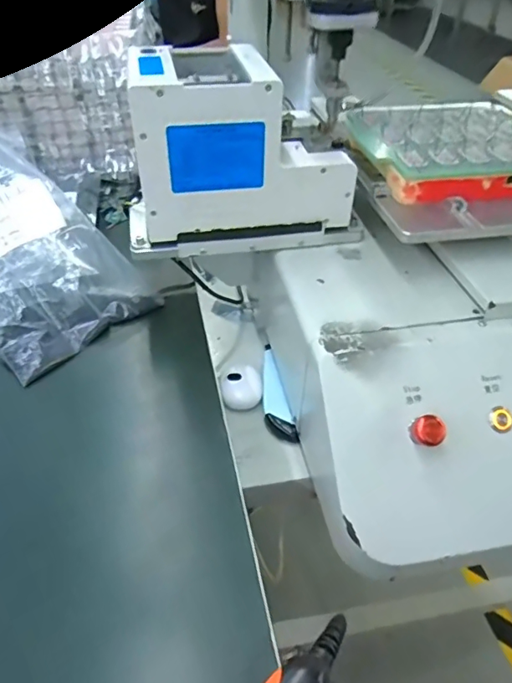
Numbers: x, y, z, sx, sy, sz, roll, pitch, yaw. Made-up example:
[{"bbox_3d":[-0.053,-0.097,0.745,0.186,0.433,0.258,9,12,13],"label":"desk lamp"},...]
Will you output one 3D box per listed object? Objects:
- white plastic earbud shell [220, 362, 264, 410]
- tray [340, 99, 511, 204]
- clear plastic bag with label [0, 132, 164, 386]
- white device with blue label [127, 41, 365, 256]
[{"bbox_3d":[-0.016,0.048,0.556,0.044,0.025,0.050,1,43,0],"label":"white plastic earbud shell"},{"bbox_3d":[0.206,-0.207,0.524,0.201,0.035,0.188,-9,44,-11],"label":"tray"},{"bbox_3d":[-0.252,-0.112,0.511,0.165,0.045,0.280,-42,96,-29],"label":"clear plastic bag with label"},{"bbox_3d":[-0.017,-0.191,0.497,0.224,0.161,0.131,-5,43,-6],"label":"white device with blue label"}]

